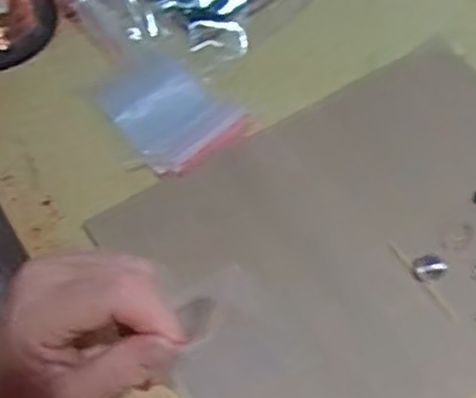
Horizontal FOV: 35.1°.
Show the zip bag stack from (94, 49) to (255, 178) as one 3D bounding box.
[{"bbox_3d":[-0.043,-0.056,0.484,0.068,0.011,0.086,-36,61,-20],"label":"zip bag stack"}]

